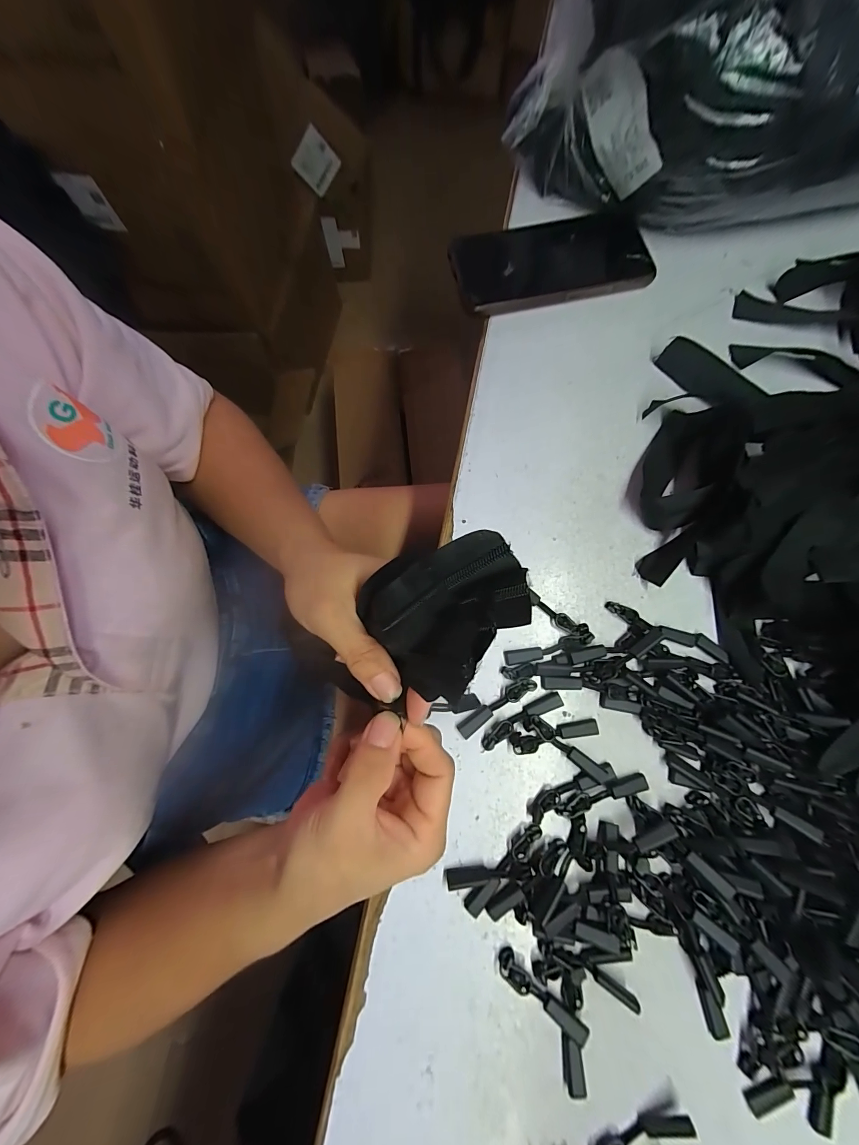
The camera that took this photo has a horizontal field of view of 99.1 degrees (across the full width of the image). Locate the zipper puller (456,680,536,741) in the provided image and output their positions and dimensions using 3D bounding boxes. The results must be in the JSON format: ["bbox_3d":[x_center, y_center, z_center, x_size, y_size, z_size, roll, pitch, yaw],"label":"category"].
[{"bbox_3d":[0.043,0.085,0.232,0.057,0.004,0.011,-33,79,-7],"label":"zipper puller"}]

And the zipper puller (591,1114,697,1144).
[{"bbox_3d":[0.107,0.288,0.184,0.053,0.010,0.014,-21,78,-4],"label":"zipper puller"}]

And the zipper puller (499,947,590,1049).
[{"bbox_3d":[0.061,0.231,0.198,0.054,0.006,0.011,39,80,8],"label":"zipper puller"}]

